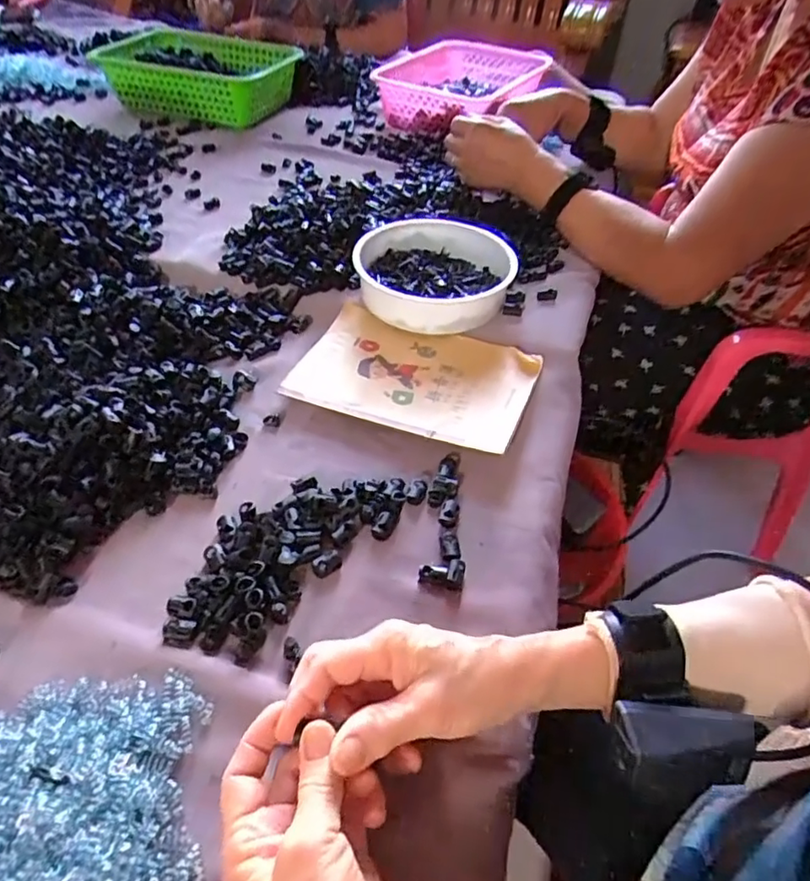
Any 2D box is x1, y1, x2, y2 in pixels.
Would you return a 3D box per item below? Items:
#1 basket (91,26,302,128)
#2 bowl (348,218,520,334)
[{"bbox_3d":[-0.328,-0.606,0.963,0.280,0.077,0.216,15,47,10],"label":"basket"},{"bbox_3d":[0.029,-0.170,0.605,0.156,0.049,0.162,2,46,-2],"label":"bowl"}]

